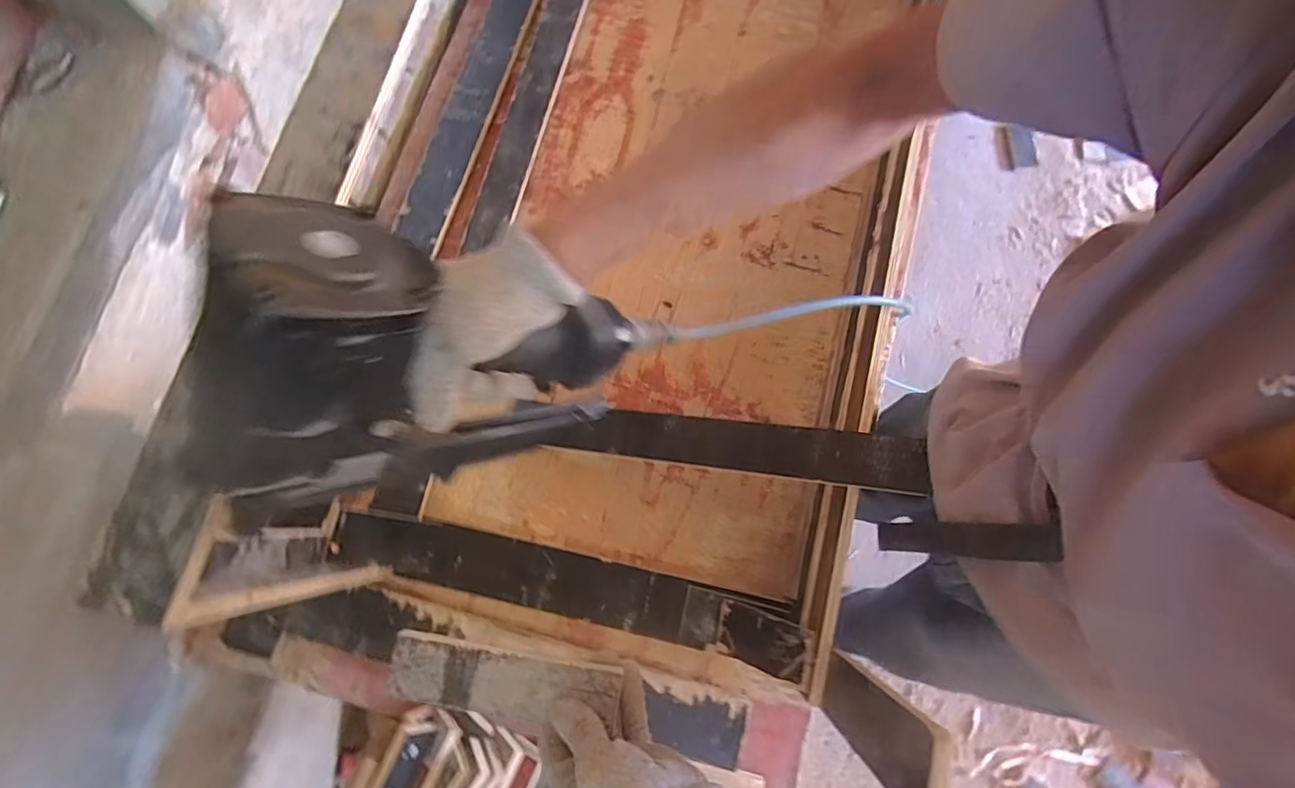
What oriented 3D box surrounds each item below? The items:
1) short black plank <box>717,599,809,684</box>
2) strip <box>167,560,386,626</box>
[{"bbox_3d":[0.132,0.286,0.673,0.013,0.136,0.062,17,78,-32],"label":"short black plank"},{"bbox_3d":[-0.310,0.179,0.531,0.014,0.306,0.020,-19,79,-3],"label":"strip"}]

